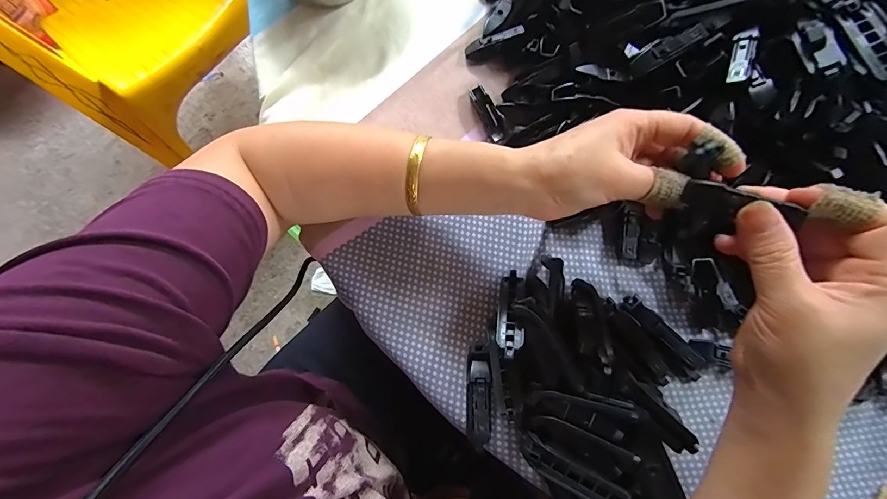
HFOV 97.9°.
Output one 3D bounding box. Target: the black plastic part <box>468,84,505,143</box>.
[{"bbox_3d":[0.039,-0.119,0.336,0.012,0.016,0.050,-30,91,-6],"label":"black plastic part"}]

